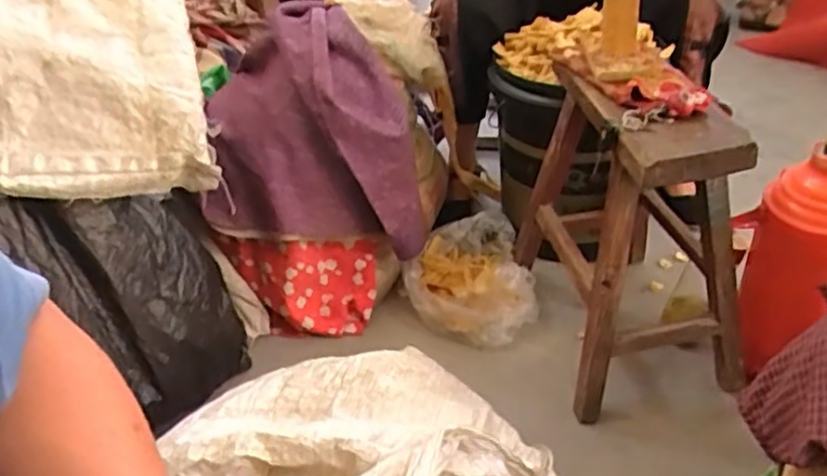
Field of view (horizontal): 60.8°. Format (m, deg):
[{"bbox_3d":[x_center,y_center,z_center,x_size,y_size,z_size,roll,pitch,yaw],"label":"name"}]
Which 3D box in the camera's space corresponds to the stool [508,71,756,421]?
[{"bbox_3d":[0.327,-0.028,1.082,0.250,0.424,0.377,-8,34,-4],"label":"stool"}]

